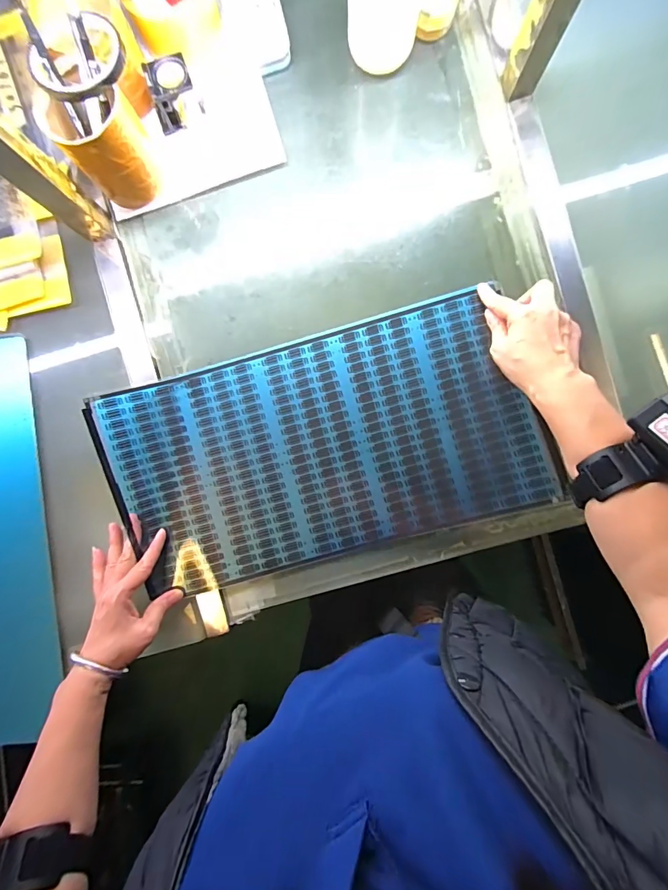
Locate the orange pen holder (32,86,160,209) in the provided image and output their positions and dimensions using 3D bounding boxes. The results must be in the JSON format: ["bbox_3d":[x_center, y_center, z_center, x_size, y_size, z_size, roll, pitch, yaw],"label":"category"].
[{"bbox_3d":[-0.238,-0.316,0.415,0.078,0.105,0.079,0,90,2],"label":"orange pen holder"}]

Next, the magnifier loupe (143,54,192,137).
[{"bbox_3d":[-0.177,-0.384,0.428,0.053,0.045,0.041,-23,90,2],"label":"magnifier loupe"}]

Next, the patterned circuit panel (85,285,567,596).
[{"bbox_3d":[-0.014,0.006,0.447,0.453,0.035,0.258,-16,90,3],"label":"patterned circuit panel"}]

